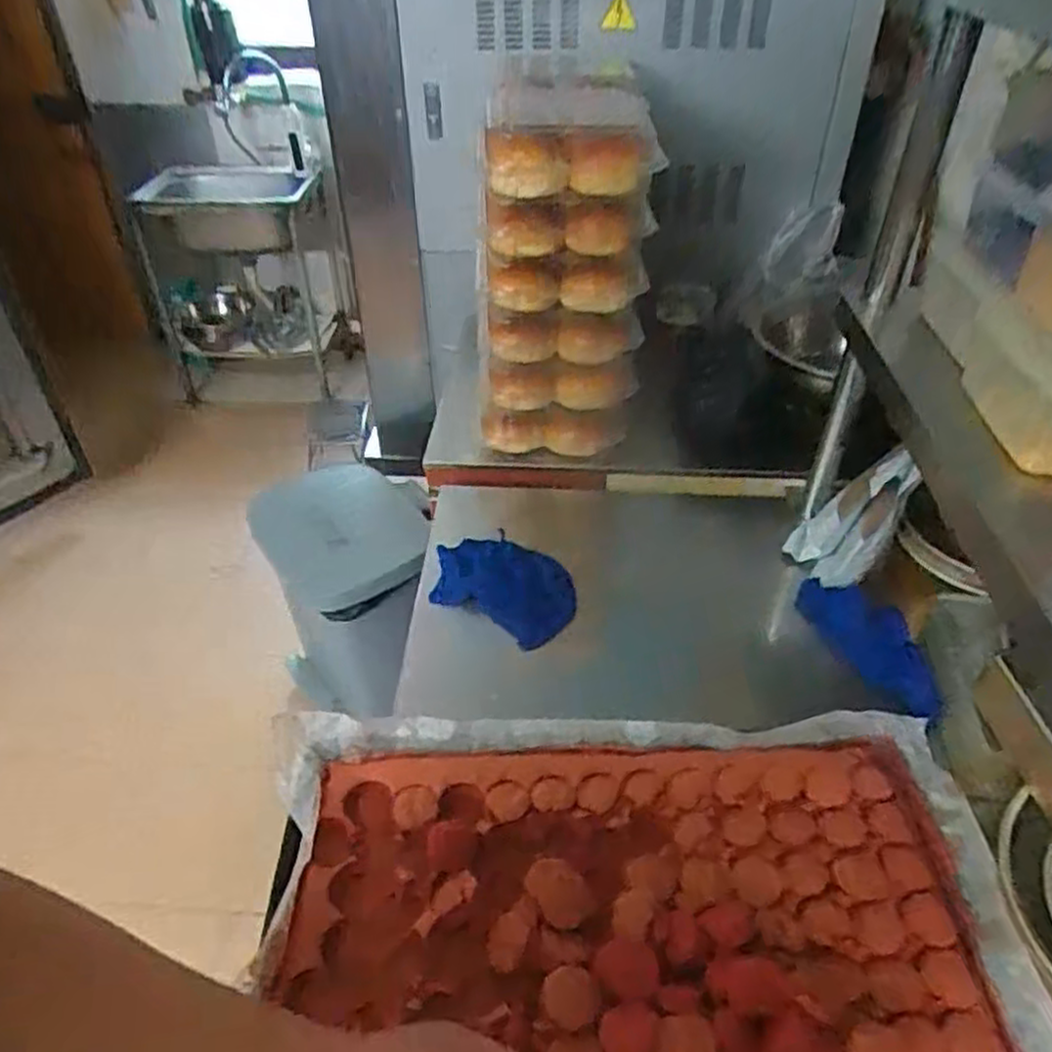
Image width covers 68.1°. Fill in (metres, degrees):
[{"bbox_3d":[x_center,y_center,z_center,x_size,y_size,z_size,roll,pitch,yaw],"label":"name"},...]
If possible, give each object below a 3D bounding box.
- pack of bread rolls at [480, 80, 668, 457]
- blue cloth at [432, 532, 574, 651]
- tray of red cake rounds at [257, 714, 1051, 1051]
[{"bbox_3d":[0.041,-0.342,1.070,0.223,0.452,0.181,-5,41,-5],"label":"pack of bread rolls"},{"bbox_3d":[-0.026,0.075,0.986,0.179,0.015,0.131,27,56,12],"label":"blue cloth"},{"bbox_3d":[0.090,0.330,0.628,0.601,0.039,0.397,-1,41,-1],"label":"tray of red cake rounds"}]

